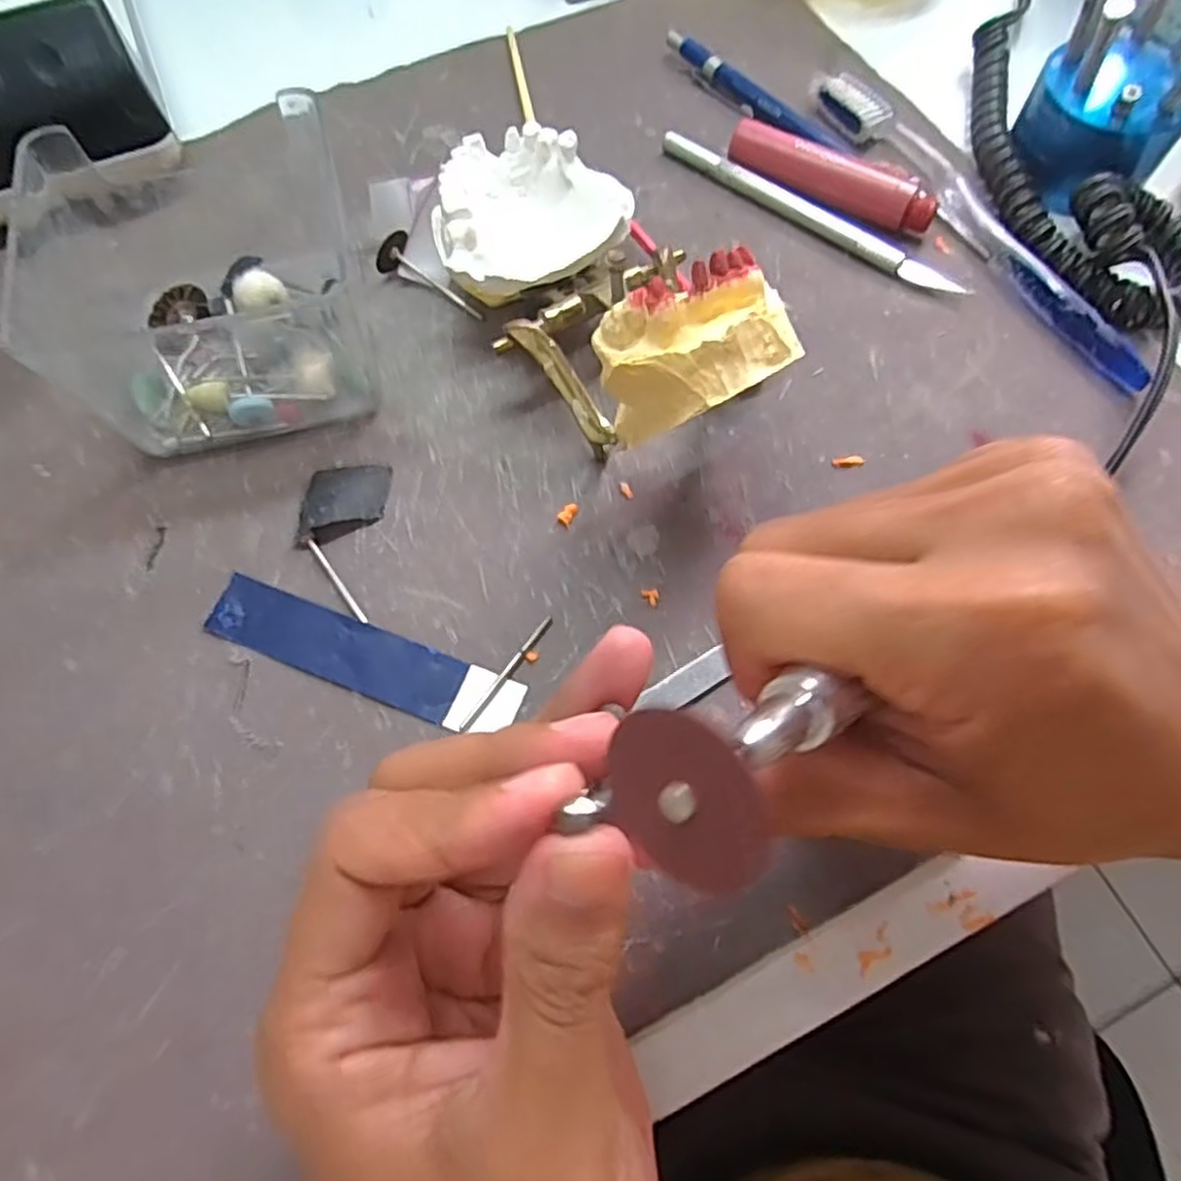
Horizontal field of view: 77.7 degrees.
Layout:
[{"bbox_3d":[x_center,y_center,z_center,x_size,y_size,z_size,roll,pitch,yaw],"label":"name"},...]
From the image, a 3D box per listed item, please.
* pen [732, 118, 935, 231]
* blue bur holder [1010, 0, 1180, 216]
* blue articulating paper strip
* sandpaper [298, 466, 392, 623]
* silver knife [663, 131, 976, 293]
[{"bbox_3d":[0.097,-0.167,0.298,0.086,0.018,0.017,28,70,12],"label":"pen"},{"bbox_3d":[0.206,-0.197,0.282,0.056,0.059,0.057,0,67,0],"label":"blue bur holder"},{"bbox_3d":[-0.071,0.020,0.227,0.102,0.004,0.021,19,69,8],"label":"blue articulating paper strip"},{"bbox_3d":[-0.083,-0.018,0.242,0.027,0.007,0.055,-2,67,0],"label":"sandpaper"},{"bbox_3d":[0.087,-0.154,0.298,0.138,0.008,0.011,34,72,14],"label":"silver knife"}]

